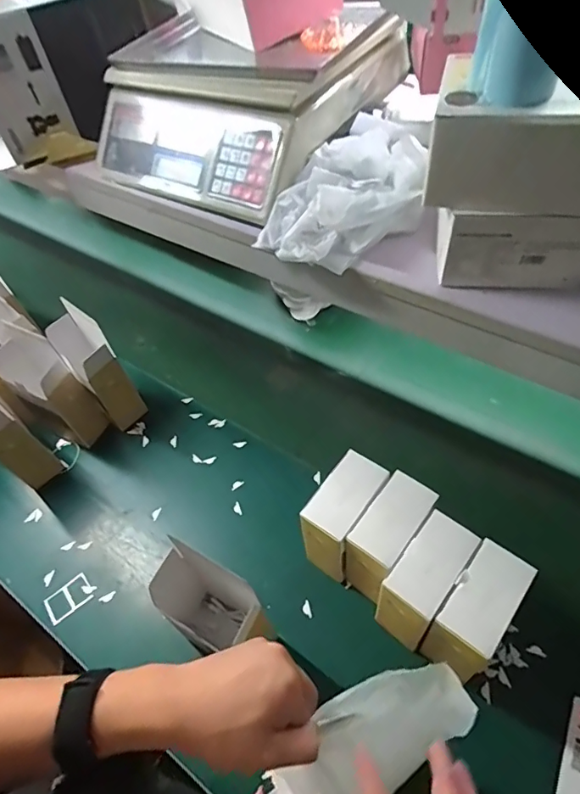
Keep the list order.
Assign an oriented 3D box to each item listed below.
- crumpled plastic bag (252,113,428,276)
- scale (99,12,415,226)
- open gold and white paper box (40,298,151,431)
[{"bbox_3d":[0.058,-0.203,0.475,0.126,0.071,0.167,36,64,29],"label":"crumpled plastic bag"},{"bbox_3d":[-0.054,-0.359,0.579,0.286,0.108,0.285,26,60,24],"label":"scale"},{"bbox_3d":[-0.356,-0.051,0.881,0.079,0.233,0.132,-34,56,-20],"label":"open gold and white paper box"}]

